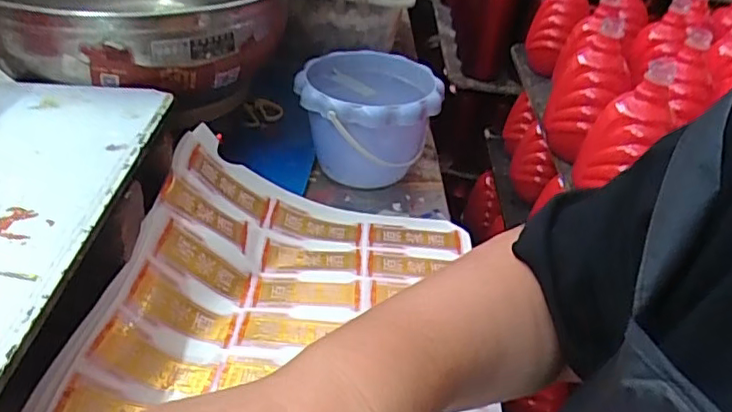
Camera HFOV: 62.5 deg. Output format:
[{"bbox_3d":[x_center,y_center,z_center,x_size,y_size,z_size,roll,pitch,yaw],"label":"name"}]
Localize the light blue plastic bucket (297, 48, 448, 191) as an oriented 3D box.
[{"bbox_3d":[0.001,-0.095,0.713,0.155,0.123,0.169,6,34,-4],"label":"light blue plastic bucket"}]

